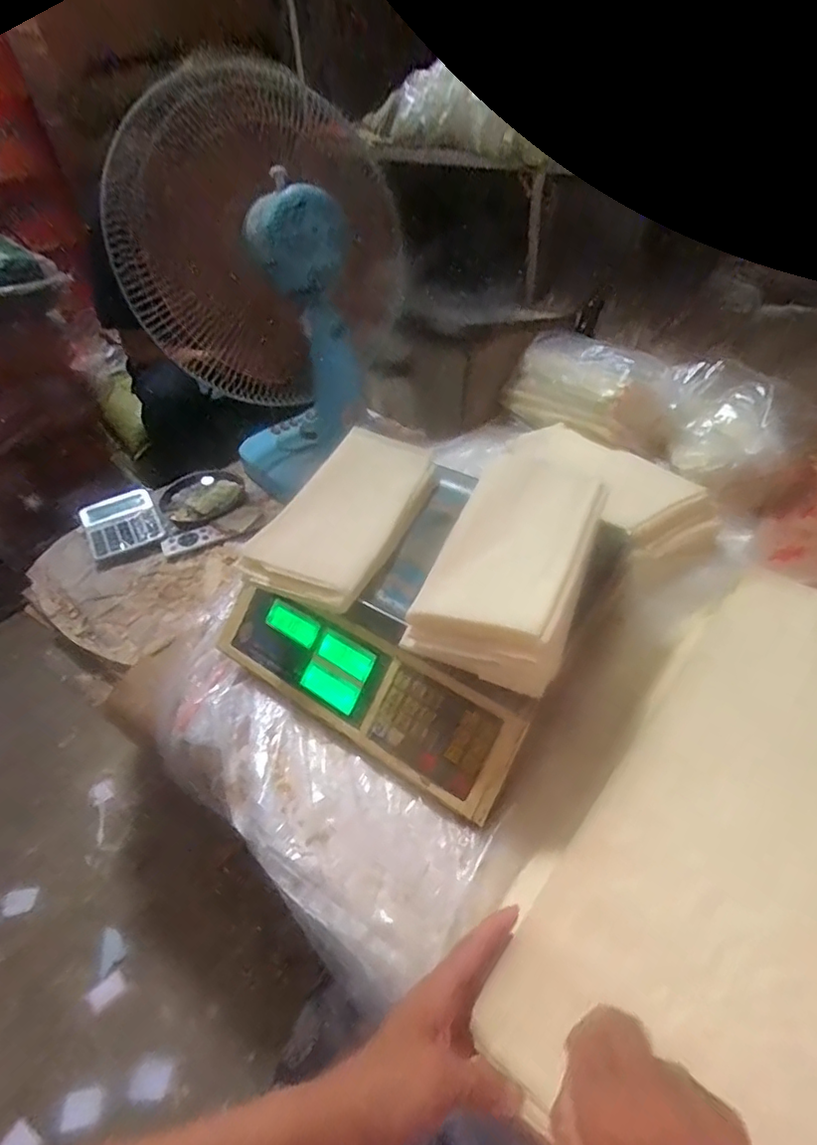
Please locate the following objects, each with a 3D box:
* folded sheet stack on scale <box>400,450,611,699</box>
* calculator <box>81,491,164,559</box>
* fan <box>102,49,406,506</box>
[{"bbox_3d":[0.101,-0.018,0.503,0.128,0.052,0.251,16,46,22],"label":"folded sheet stack on scale"},{"bbox_3d":[-0.435,-0.074,0.850,0.105,0.033,0.127,-25,45,-20],"label":"calculator"},{"bbox_3d":[-0.180,-0.414,0.818,0.252,0.472,0.338,19,48,25],"label":"fan"}]

